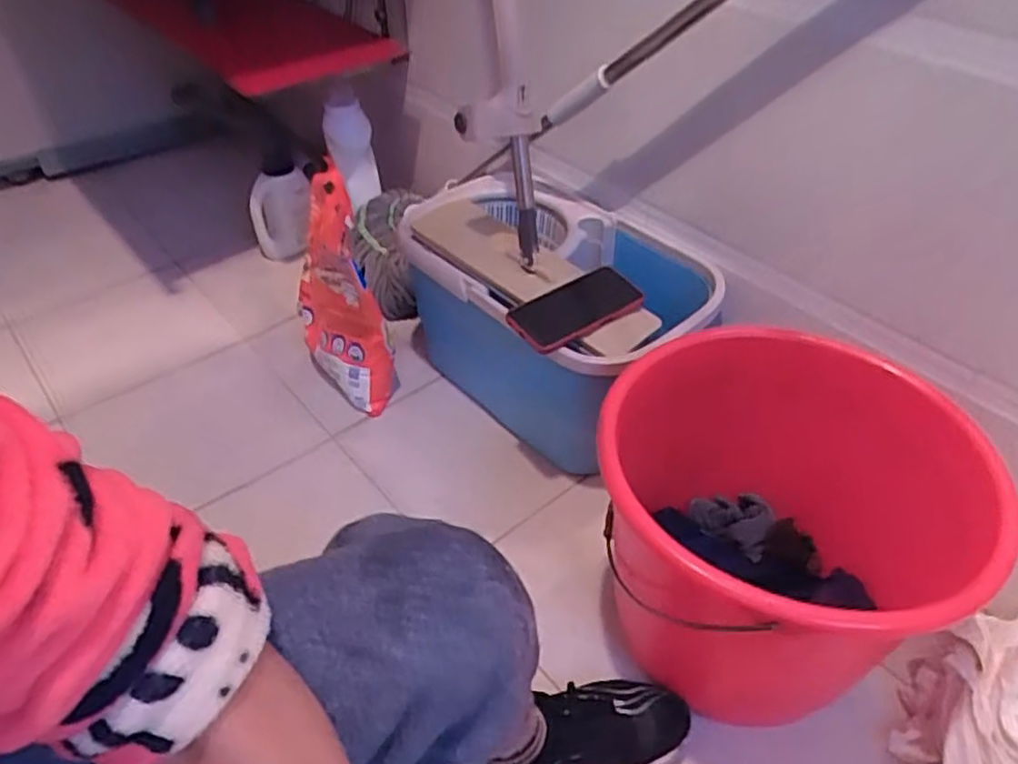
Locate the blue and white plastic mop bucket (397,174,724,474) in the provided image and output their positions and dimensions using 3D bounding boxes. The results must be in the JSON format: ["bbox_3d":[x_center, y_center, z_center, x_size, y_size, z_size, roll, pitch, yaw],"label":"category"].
[{"bbox_3d":[0.048,-0.094,1.084,0.289,0.315,0.471,-30,50,-29],"label":"blue and white plastic mop bucket"}]

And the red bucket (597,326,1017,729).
[{"bbox_3d":[0.251,0.164,0.737,0.285,0.288,0.327,4,42,4],"label":"red bucket"}]

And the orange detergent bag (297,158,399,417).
[{"bbox_3d":[-0.267,-0.130,1.105,0.109,0.324,0.246,-17,45,-18],"label":"orange detergent bag"}]

